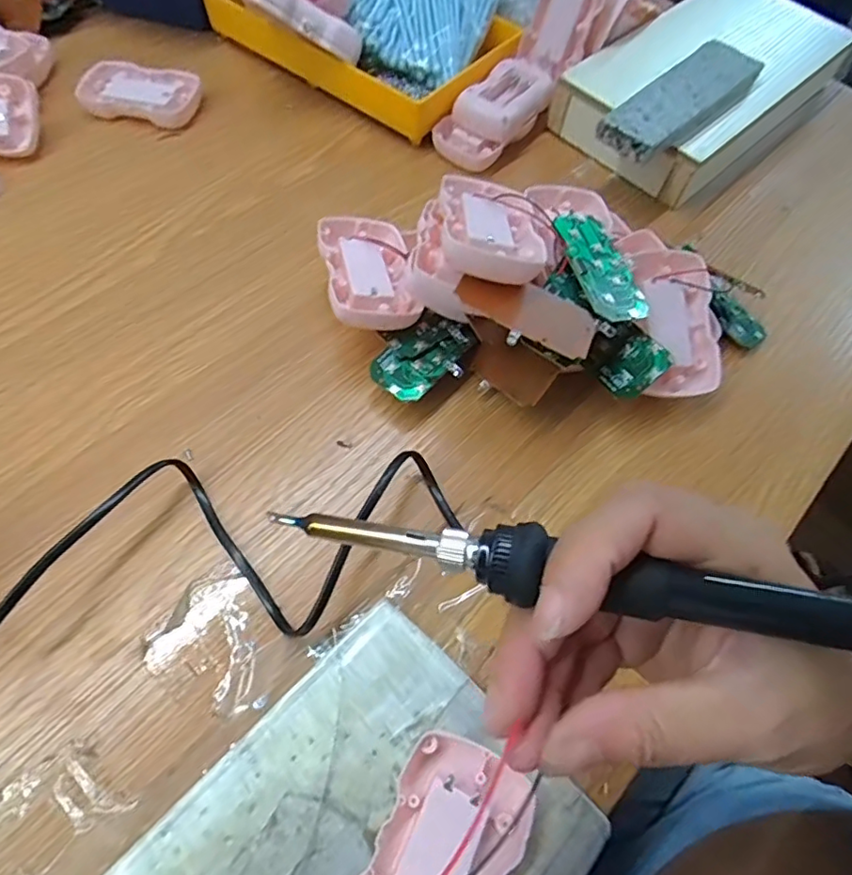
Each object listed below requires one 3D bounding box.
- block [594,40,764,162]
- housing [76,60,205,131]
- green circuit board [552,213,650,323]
[{"bbox_3d":[0.192,-0.251,0.418,0.050,0.022,0.151,42,67,17],"label":"block"},{"bbox_3d":[-0.229,-0.278,0.451,0.090,0.013,0.057,8,62,0],"label":"housing"},{"bbox_3d":[0.100,-0.099,0.316,0.036,0.007,0.073,-14,64,-11],"label":"green circuit board"}]

